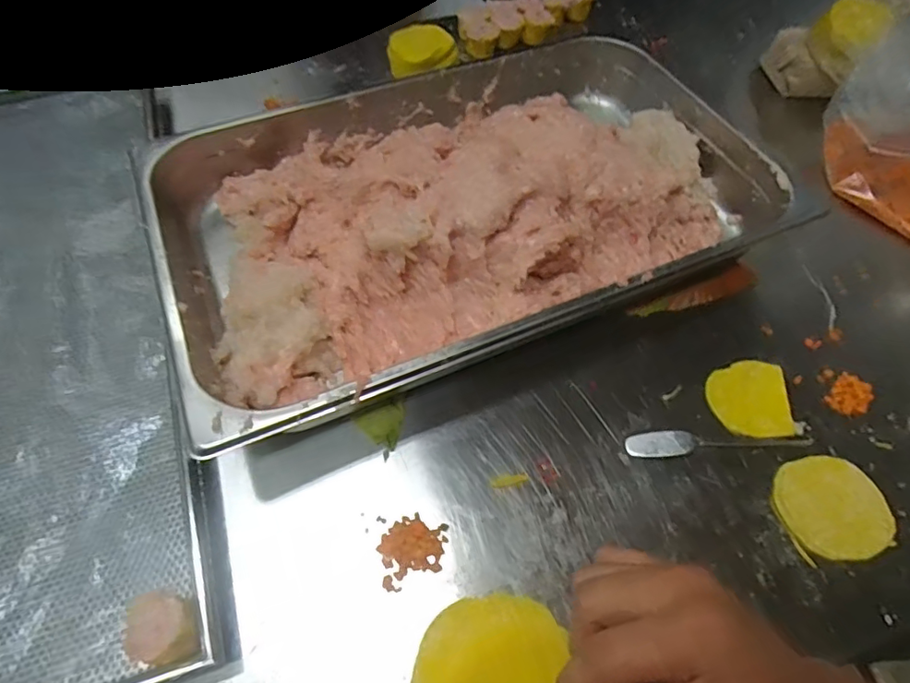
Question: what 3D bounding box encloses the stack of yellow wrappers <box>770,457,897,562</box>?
[{"bbox_3d":[0.269,0.116,0.384,0.074,0.005,0.069,-10,60,-7],"label":"stack of yellow wrappers"}]

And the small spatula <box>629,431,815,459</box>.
[{"bbox_3d":[0.199,0.077,0.407,0.136,0.006,0.018,0,59,-1],"label":"small spatula"}]

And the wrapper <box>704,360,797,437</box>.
[{"bbox_3d":[0.231,0.043,0.425,0.059,0.005,0.063,2,59,0],"label":"wrapper"}]

